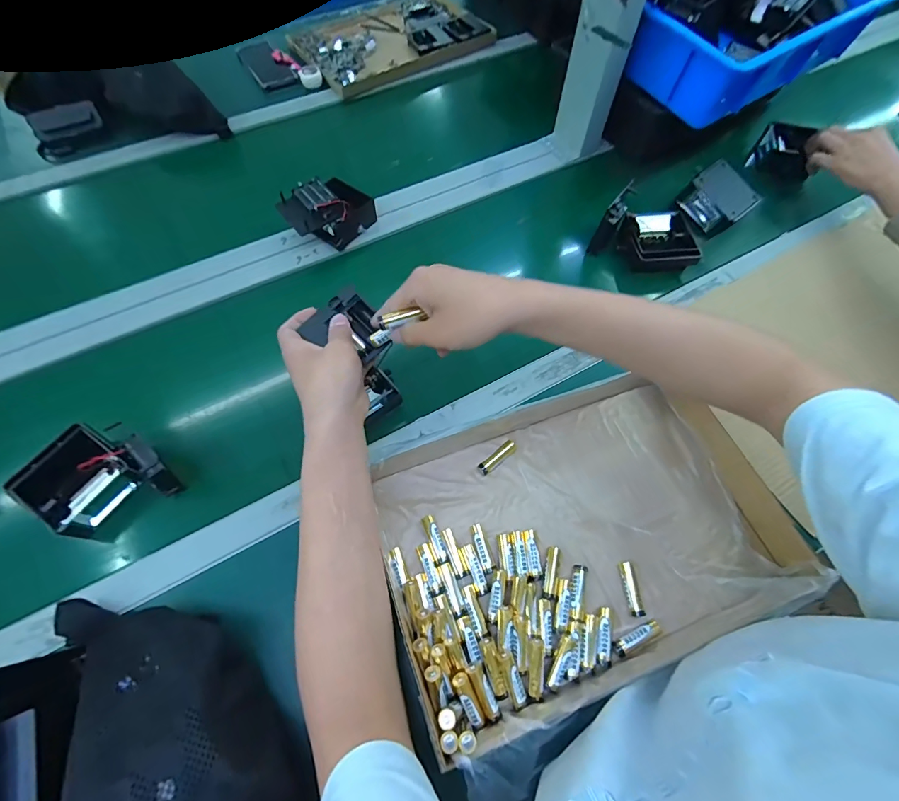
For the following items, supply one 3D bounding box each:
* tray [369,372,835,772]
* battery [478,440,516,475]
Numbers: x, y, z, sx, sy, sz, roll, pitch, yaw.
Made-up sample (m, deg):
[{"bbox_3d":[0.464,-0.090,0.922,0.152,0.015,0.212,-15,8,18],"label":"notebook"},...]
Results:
[{"bbox_3d":[0.137,0.120,0.411,0.397,0.050,0.266,-17,64,-8],"label":"tray"},{"bbox_3d":[0.055,0.064,0.455,0.048,0.014,0.014,-37,69,-17],"label":"battery"}]

